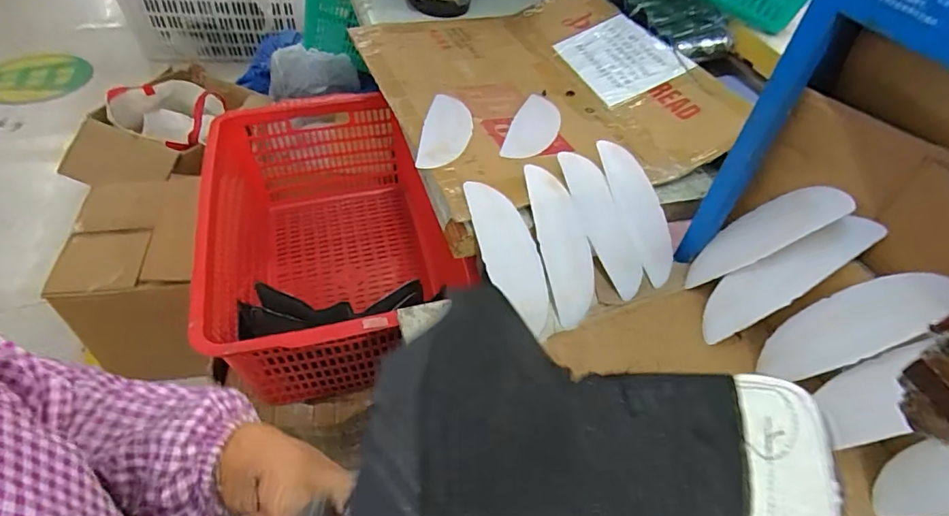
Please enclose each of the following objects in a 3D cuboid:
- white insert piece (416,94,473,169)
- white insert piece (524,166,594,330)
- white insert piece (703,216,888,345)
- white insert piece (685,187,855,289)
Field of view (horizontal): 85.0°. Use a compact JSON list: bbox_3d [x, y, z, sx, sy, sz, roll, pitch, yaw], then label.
[{"bbox_3d":[-0.037,-0.174,0.708,0.062,0.006,0.179,8,48,1],"label":"white insert piece"},{"bbox_3d":[0.106,-0.017,0.616,0.059,0.009,0.188,-14,88,-17],"label":"white insert piece"},{"bbox_3d":[0.319,0.020,0.547,0.013,0.193,0.057,12,44,-39],"label":"white insert piece"},{"bbox_3d":[0.313,-0.026,0.573,0.005,0.187,0.059,21,53,-24],"label":"white insert piece"}]

